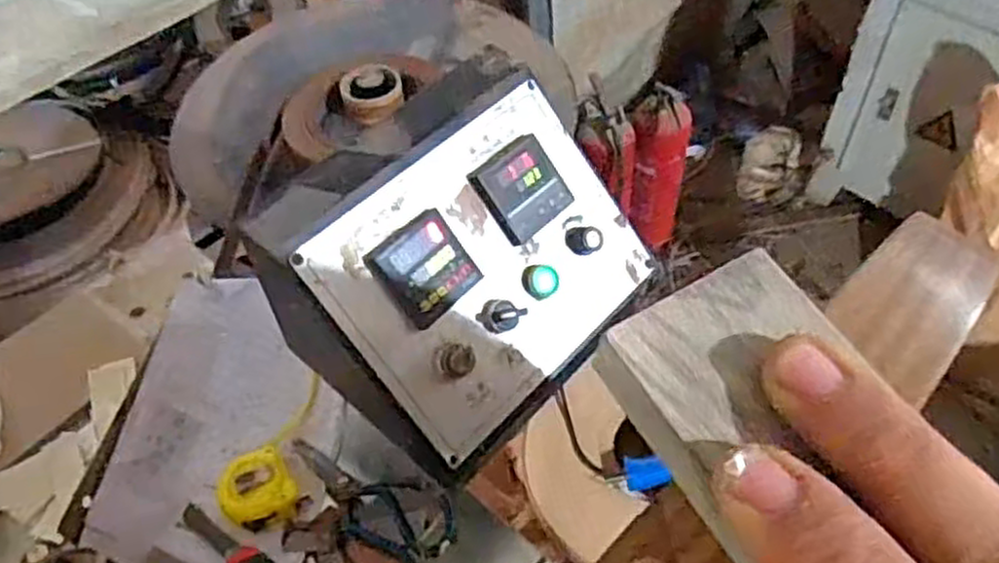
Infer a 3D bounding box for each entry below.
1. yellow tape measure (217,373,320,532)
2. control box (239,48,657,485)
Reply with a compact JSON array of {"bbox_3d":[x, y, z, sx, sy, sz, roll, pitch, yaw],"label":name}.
[{"bbox_3d":[-0.225,0.163,0.767,0.071,0.055,0.154,-2,51,2],"label":"yellow tape measure"},{"bbox_3d":[-0.025,-0.039,0.655,0.280,0.180,0.225,-37,57,-23],"label":"control box"}]

